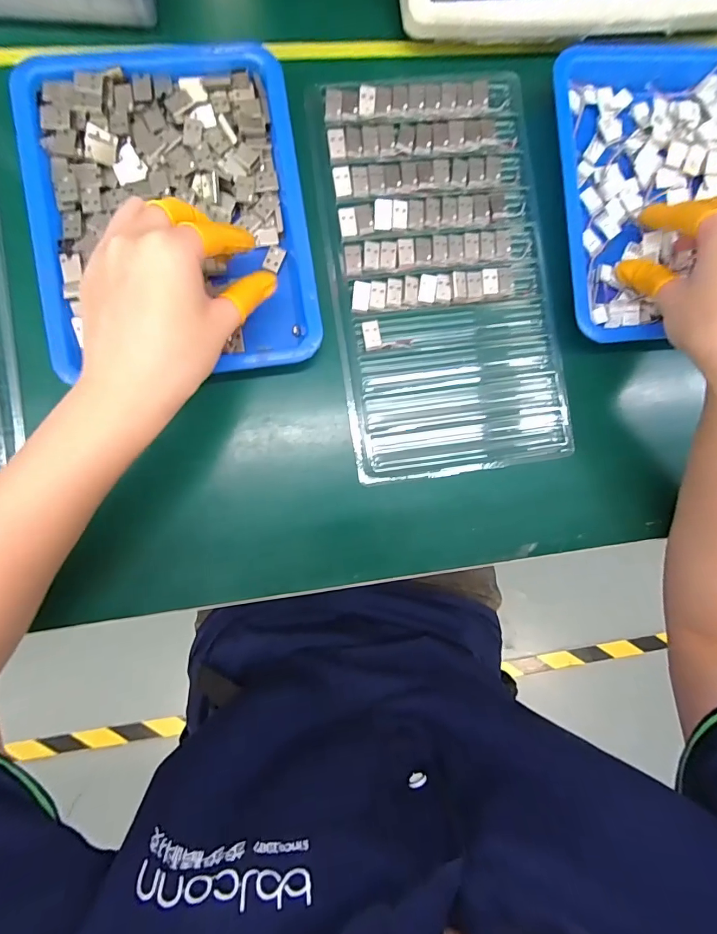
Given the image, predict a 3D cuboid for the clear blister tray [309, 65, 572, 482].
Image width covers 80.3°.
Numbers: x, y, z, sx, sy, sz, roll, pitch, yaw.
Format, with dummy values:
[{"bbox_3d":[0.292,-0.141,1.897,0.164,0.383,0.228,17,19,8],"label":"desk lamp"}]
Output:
[{"bbox_3d":[0.062,-0.142,0.318,0.160,0.011,0.290,-8,90,-6],"label":"clear blister tray"}]

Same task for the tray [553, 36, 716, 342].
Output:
[{"bbox_3d":[0.234,-0.211,0.321,0.169,0.030,0.229,-6,90,-6],"label":"tray"}]

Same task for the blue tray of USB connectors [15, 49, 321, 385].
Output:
[{"bbox_3d":[-0.125,-0.171,0.289,0.172,0.024,0.219,-9,90,-6],"label":"blue tray of USB connectors"}]

